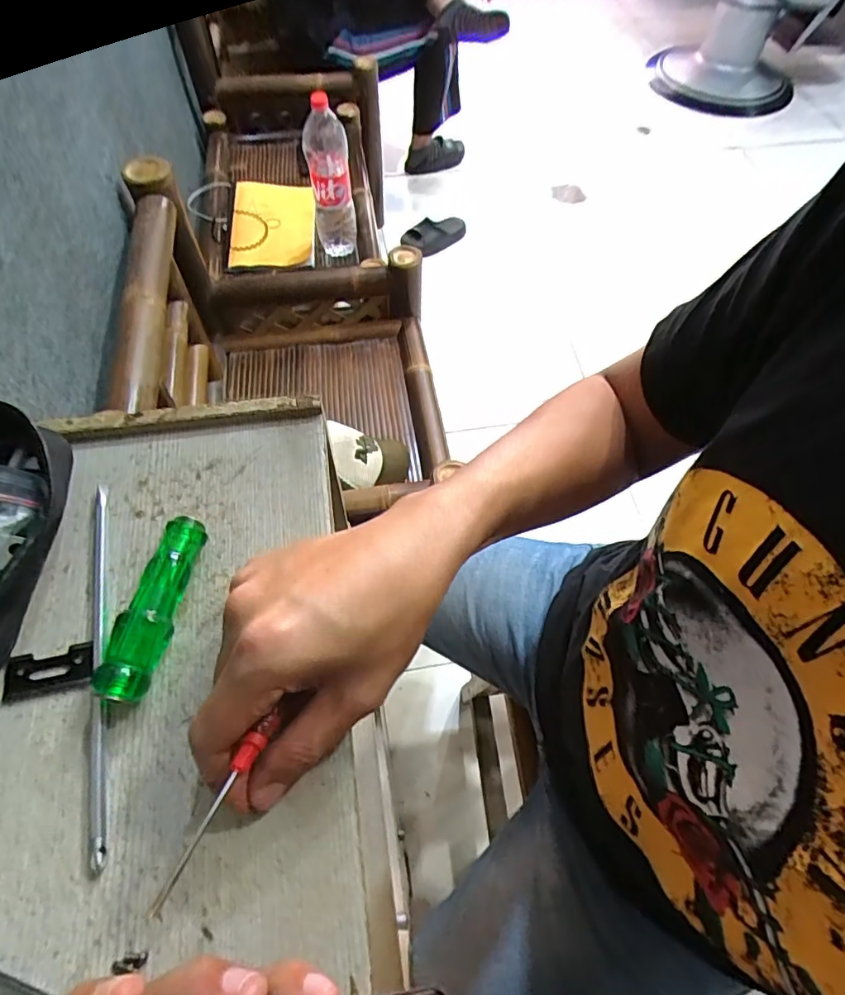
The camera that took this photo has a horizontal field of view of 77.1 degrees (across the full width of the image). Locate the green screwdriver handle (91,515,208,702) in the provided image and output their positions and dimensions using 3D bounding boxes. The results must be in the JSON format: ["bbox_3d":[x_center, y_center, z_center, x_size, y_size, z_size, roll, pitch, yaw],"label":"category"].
[{"bbox_3d":[-0.135,0.055,0.273,0.021,0.023,0.093,10,62,4],"label":"green screwdriver handle"}]

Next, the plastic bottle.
[{"bbox_3d":[-0.206,-0.719,1.185,0.090,0.330,0.098,-6,62,-4],"label":"plastic bottle"}]

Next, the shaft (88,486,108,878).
[{"bbox_3d":[-0.165,0.079,0.268,0.010,0.007,0.189,-13,62,-8],"label":"shaft"}]

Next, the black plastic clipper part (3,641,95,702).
[{"bbox_3d":[-0.187,0.087,0.265,0.042,0.004,0.022,-10,62,-7],"label":"black plastic clipper part"}]

